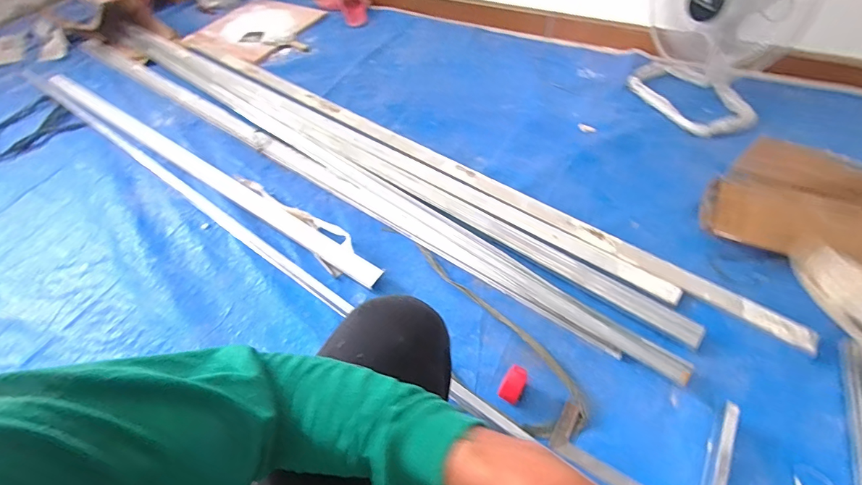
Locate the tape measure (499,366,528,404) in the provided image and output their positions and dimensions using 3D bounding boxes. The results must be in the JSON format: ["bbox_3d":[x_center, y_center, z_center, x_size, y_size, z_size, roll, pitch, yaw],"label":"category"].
[{"bbox_3d":[0.159,0.279,0.792,0.044,0.060,0.065,28,59,22],"label":"tape measure"}]

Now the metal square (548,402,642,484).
[{"bbox_3d":[0.326,0.385,0.740,0.203,0.009,0.090,26,59,21],"label":"metal square"}]

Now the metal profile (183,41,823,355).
[{"bbox_3d":[-0.077,-0.291,1.260,2.092,0.026,0.065,30,60,23],"label":"metal profile"}]

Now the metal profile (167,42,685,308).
[{"bbox_3d":[-0.240,-0.330,1.295,1.895,0.023,0.076,30,60,23],"label":"metal profile"}]

